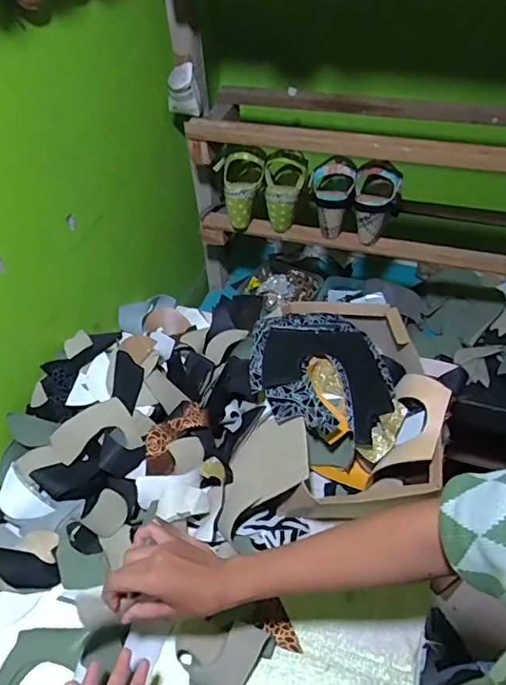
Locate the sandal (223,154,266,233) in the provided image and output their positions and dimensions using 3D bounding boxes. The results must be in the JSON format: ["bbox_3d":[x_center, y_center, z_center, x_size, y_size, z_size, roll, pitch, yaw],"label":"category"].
[{"bbox_3d":[-0.019,-0.298,0.964,0.081,0.132,0.078,0,46,3],"label":"sandal"}]

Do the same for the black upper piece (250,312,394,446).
[{"bbox_3d":[0.101,0.033,0.737,0.216,0.060,0.214,13,48,15],"label":"black upper piece"}]

